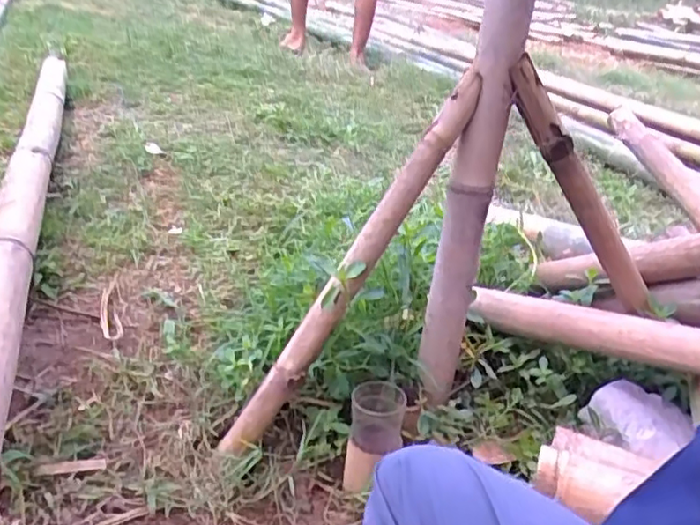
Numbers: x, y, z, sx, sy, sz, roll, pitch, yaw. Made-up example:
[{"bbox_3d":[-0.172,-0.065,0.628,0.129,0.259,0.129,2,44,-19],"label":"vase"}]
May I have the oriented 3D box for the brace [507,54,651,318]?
[{"bbox_3d":[0.303,-0.082,0.816,0.041,0.410,0.031,-35,28,7],"label":"brace"}]

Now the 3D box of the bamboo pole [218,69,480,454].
[{"bbox_3d":[0.003,0.013,0.775,0.049,0.534,0.034,27,10,-37],"label":"bamboo pole"}]

